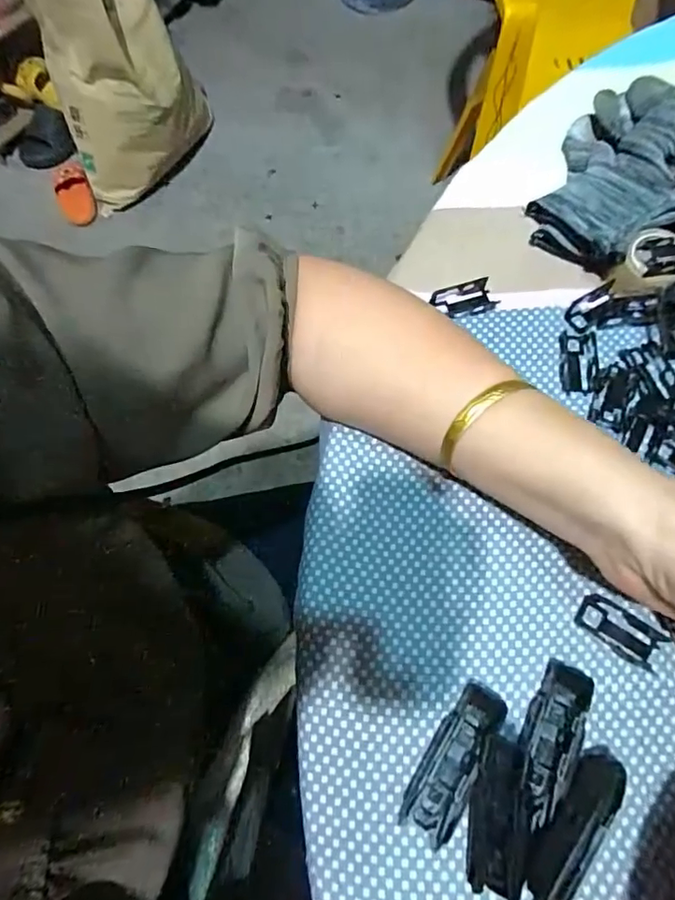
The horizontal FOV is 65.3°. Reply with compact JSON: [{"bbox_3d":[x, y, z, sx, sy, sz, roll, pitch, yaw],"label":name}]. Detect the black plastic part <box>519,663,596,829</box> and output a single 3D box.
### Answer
[{"bbox_3d":[0.097,0.132,0.239,0.022,0.013,0.069,24,71,11],"label":"black plastic part"}]

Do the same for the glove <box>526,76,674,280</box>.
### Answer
[{"bbox_3d":[0.189,-0.177,0.337,0.095,0.033,0.145,27,71,12],"label":"glove"}]

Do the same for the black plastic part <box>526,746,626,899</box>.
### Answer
[{"bbox_3d":[0.104,0.164,0.231,0.022,0.011,0.068,38,74,16],"label":"black plastic part"}]

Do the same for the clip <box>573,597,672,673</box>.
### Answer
[{"bbox_3d":[0.141,0.088,0.261,0.041,0.004,0.022,33,73,14],"label":"clip"}]

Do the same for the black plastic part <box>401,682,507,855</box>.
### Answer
[{"bbox_3d":[0.054,0.141,0.239,0.022,0.011,0.067,31,72,14],"label":"black plastic part"}]

